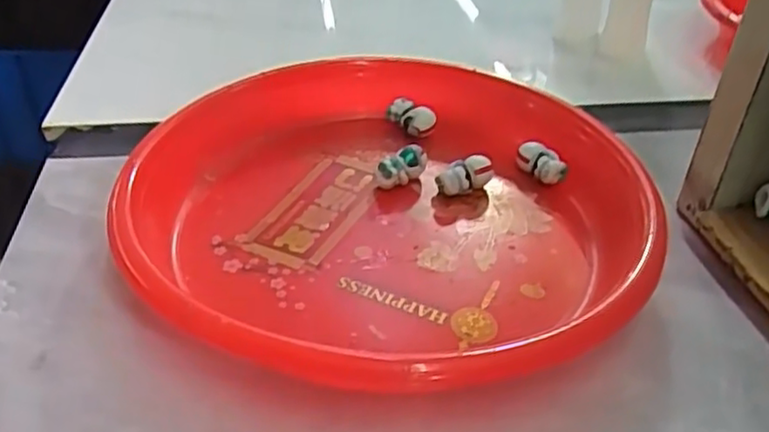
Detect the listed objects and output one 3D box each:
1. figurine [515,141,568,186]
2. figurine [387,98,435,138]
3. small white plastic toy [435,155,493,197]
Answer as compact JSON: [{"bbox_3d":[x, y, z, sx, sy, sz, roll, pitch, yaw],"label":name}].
[{"bbox_3d":[0.069,-0.023,0.307,0.010,0.014,0.023,-22,43,-28],"label":"figurine"},{"bbox_3d":[0.012,-0.047,0.334,0.024,0.014,0.010,28,44,31],"label":"figurine"},{"bbox_3d":[0.034,-0.017,0.295,0.024,0.015,0.011,-18,41,-24],"label":"small white plastic toy"}]

